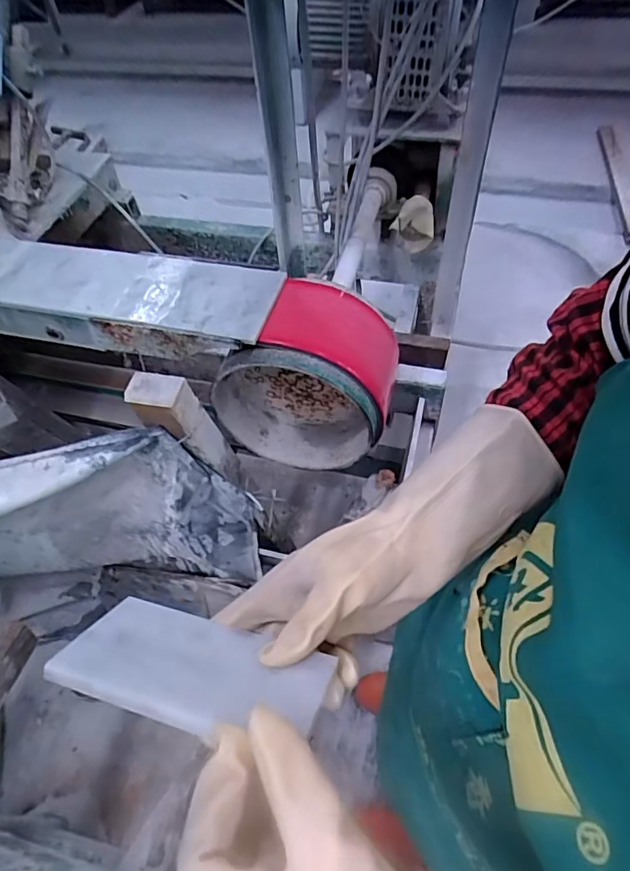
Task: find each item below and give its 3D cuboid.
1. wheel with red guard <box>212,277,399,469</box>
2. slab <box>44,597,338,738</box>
[{"bbox_3d":[-0.016,-0.092,0.824,0.266,0.292,0.152,10,56,11],"label":"wheel with red guard"},{"bbox_3d":[-0.068,0.134,0.298,0.148,0.008,0.075,9,17,14],"label":"slab"}]

